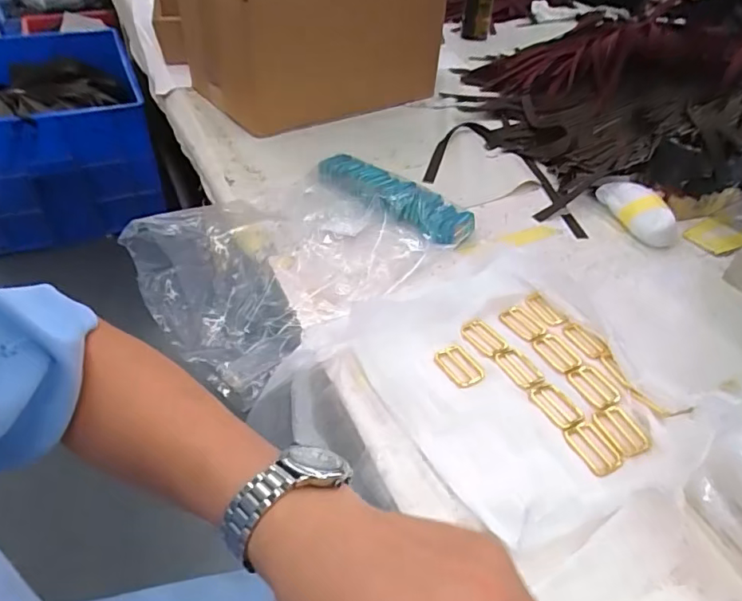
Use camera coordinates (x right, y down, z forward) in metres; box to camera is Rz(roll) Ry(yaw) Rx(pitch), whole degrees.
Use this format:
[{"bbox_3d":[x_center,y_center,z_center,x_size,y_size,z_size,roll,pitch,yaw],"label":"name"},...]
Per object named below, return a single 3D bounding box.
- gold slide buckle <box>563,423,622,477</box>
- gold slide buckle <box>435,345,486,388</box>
[{"bbox_3d":[0.181,0.120,0.425,0.030,0.004,0.045,-15,45,-19],"label":"gold slide buckle"},{"bbox_3d":[0.082,0.059,0.481,0.031,0.004,0.049,-21,47,-24],"label":"gold slide buckle"}]

